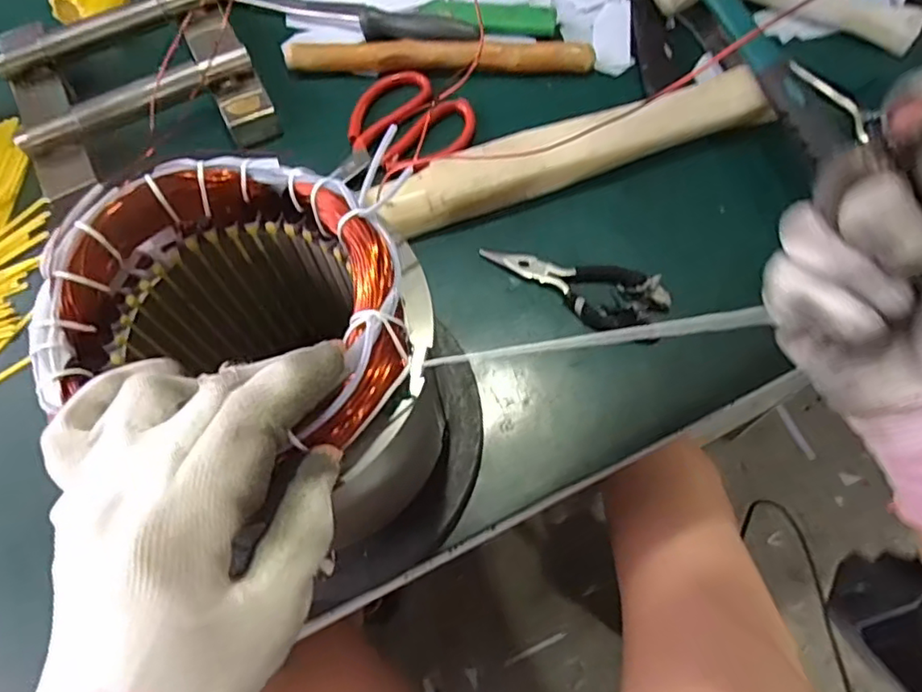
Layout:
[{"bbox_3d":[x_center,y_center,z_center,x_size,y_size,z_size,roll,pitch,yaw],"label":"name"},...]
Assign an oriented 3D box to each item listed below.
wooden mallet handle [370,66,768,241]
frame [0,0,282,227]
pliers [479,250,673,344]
[{"bbox_3d":[0.077,-0.136,0.438,0.292,0.041,0.048,-16,66,-5],"label":"wooden mallet handle"},{"bbox_3d":[-0.256,-0.211,0.482,0.188,0.042,0.205,-22,66,-8],"label":"frame"},{"bbox_3d":[0.076,-0.039,0.414,0.126,0.024,0.042,20,68,11],"label":"pliers"}]

